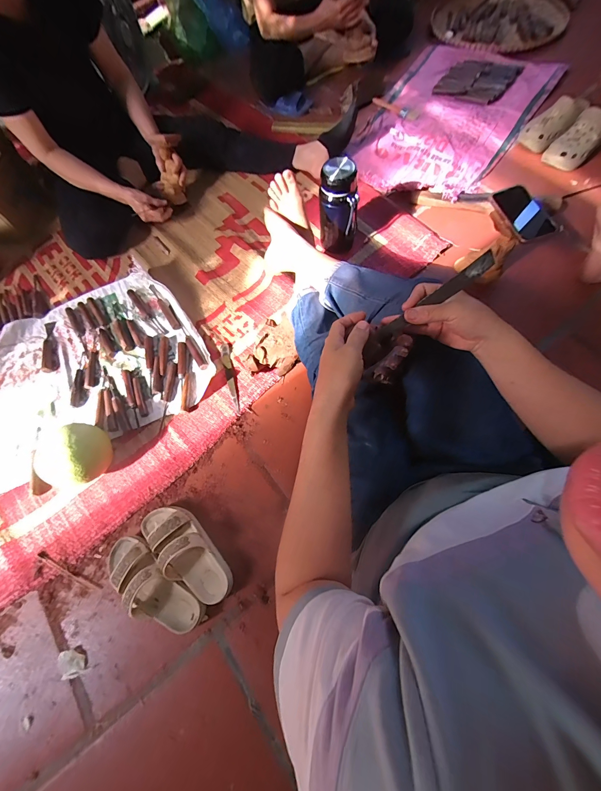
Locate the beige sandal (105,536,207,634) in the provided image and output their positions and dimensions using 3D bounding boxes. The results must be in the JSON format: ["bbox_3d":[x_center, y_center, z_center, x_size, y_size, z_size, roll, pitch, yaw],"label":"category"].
[{"bbox_3d":[-0.296,0.375,0.596,0.230,0.072,0.093,33,75,14],"label":"beige sandal"}]

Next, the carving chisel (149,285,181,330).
[{"bbox_3d":[-0.393,-0.253,0.874,0.023,0.014,0.183,-35,72,-10],"label":"carving chisel"}]

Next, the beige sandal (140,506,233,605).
[{"bbox_3d":[-0.233,0.315,0.611,0.092,0.075,0.228,-44,73,-12],"label":"beige sandal"}]

